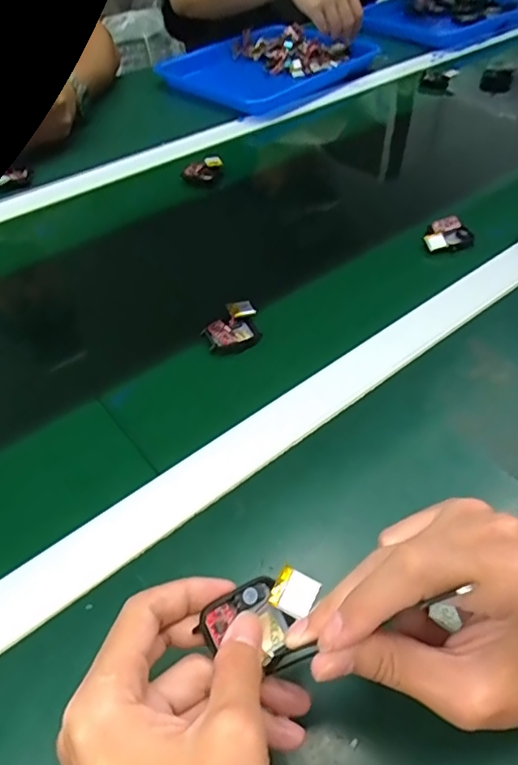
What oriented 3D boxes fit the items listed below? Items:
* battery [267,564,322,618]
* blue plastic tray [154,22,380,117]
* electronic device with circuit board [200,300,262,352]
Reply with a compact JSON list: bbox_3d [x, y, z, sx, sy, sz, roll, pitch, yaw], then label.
[{"bbox_3d":[0.017,0.103,0.259,0.021,0.005,0.020,25,68,19],"label":"battery"},{"bbox_3d":[0.013,-0.544,0.898,0.240,0.030,0.326,32,56,25],"label":"blue plastic tray"},{"bbox_3d":[-0.024,-0.051,0.471,0.051,0.017,0.043,-18,51,-16],"label":"electronic device with circuit board"}]

